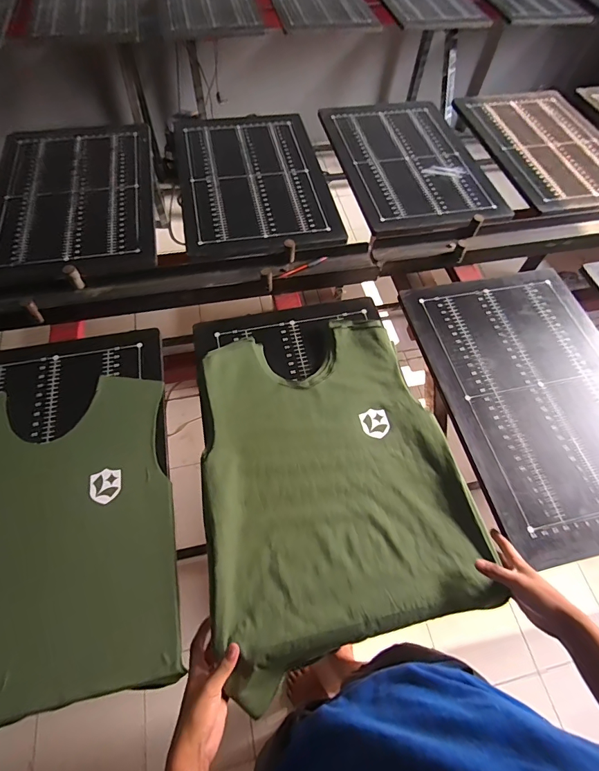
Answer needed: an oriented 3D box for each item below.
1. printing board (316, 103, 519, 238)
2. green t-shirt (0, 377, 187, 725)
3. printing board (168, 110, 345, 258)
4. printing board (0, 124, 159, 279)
[{"bbox_3d":[0.329,-0.685,1.167,0.405,0.026,0.643,-9,61,-8],"label":"printing board"},{"bbox_3d":[-0.407,0.224,0.620,0.403,0.034,0.474,-10,61,-9],"label":"green t-shirt"},{"bbox_3d":[-0.133,-0.600,1.096,0.399,0.024,0.653,-10,61,-9],"label":"printing board"},{"bbox_3d":[-0.605,-0.520,1.025,0.416,0.024,0.626,-9,61,-8],"label":"printing board"}]

